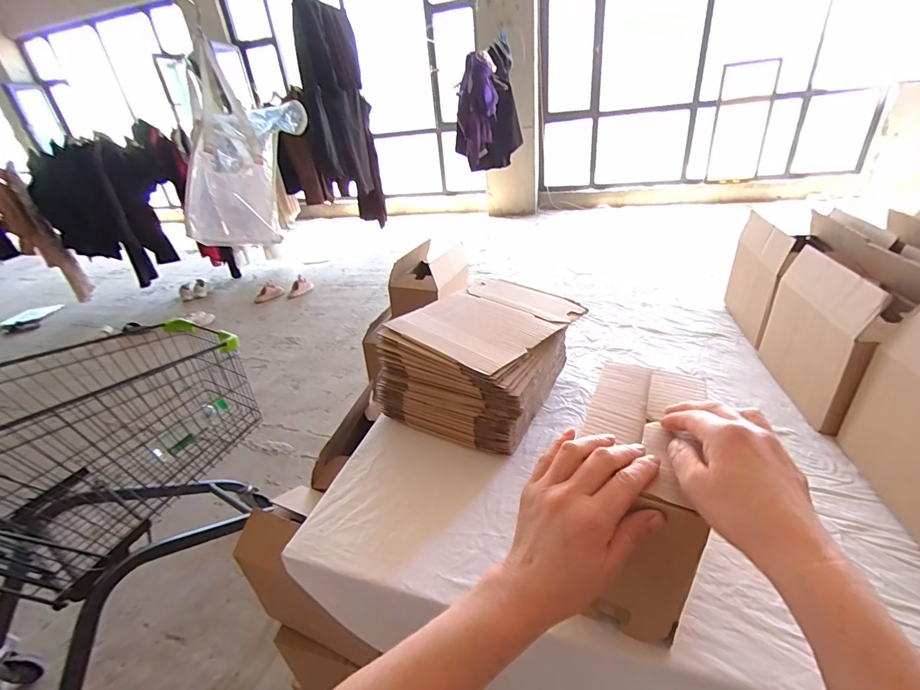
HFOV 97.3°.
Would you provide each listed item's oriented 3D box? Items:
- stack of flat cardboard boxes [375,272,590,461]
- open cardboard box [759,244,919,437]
[{"bbox_3d":[0.045,0.011,0.721,0.262,0.137,0.328,14,35,31],"label":"stack of flat cardboard boxes"},{"bbox_3d":[0.603,-0.020,0.625,0.123,0.203,0.237,3,31,16],"label":"open cardboard box"}]

